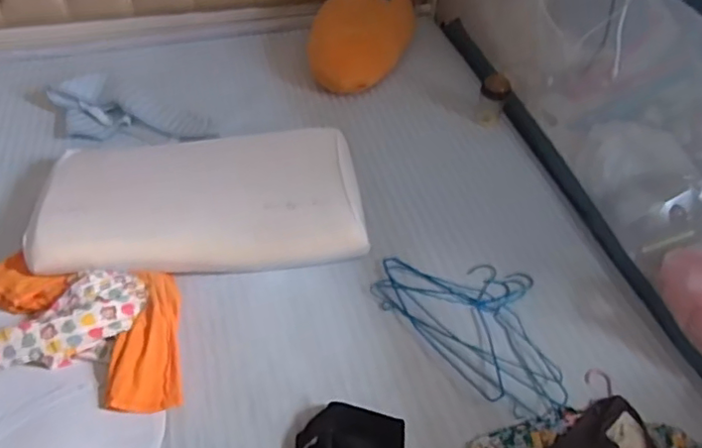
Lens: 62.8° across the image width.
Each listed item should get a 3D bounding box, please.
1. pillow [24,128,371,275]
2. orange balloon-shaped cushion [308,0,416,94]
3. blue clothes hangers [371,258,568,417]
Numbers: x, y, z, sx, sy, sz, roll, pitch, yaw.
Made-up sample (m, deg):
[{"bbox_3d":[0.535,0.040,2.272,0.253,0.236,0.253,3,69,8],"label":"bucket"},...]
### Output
[{"bbox_3d":[-0.319,-0.058,1.265,0.674,0.127,0.335,-7,49,-8],"label":"pillow"},{"bbox_3d":[0.038,-0.602,1.764,0.299,0.181,0.458,6,45,4],"label":"orange balloon-shaped cushion"},{"bbox_3d":[0.254,0.175,1.134,0.421,0.017,0.266,35,56,26],"label":"blue clothes hangers"}]

